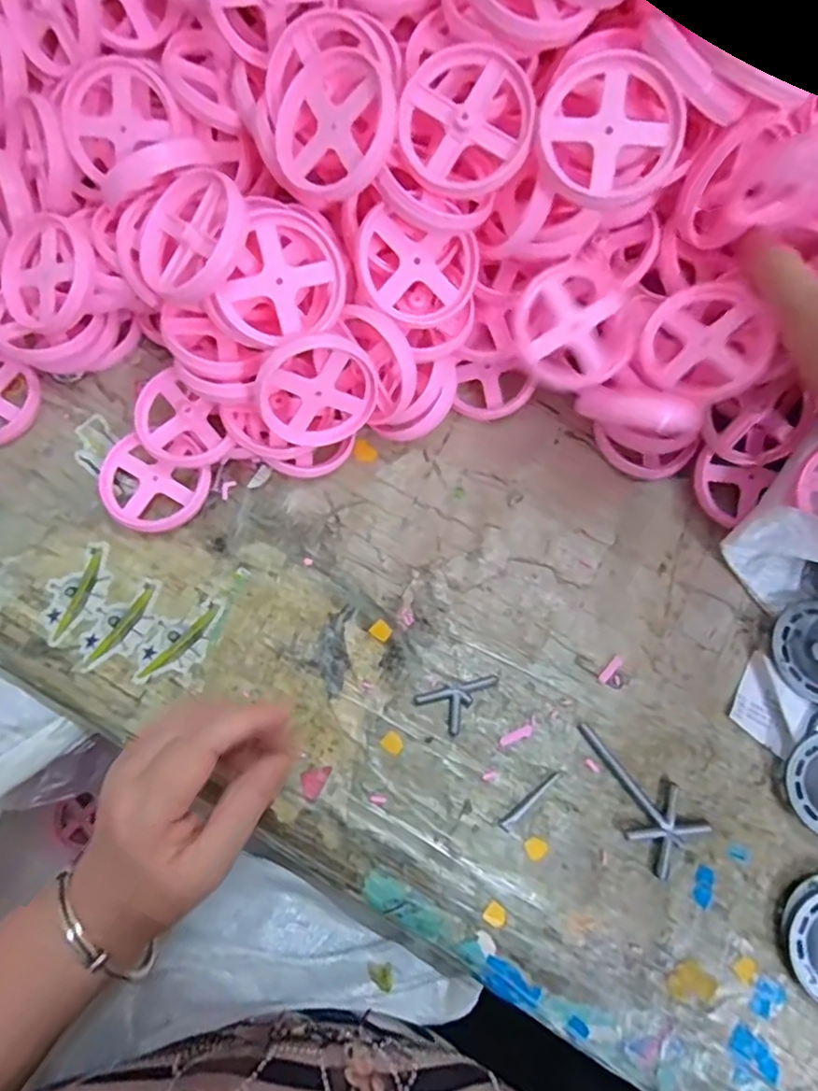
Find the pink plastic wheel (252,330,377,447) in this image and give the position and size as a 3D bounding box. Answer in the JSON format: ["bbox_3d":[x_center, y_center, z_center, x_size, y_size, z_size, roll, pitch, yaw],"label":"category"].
[{"bbox_3d":[-0.049,-0.081,0.326,0.062,0.062,0.008,-20,46,-3],"label":"pink plastic wheel"}]

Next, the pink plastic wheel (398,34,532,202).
[{"bbox_3d":[0.028,-0.202,0.289,0.064,0.011,0.065,1,100,8],"label":"pink plastic wheel"}]

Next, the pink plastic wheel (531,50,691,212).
[{"bbox_3d":[0.093,-0.192,0.278,0.064,0.011,0.062,1,99,10],"label":"pink plastic wheel"}]

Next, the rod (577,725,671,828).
[{"bbox_3d":[0.118,0.127,0.335,0.005,0.004,0.067,-37,79,-7],"label":"rod"}]

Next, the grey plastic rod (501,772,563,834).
[{"bbox_3d":[0.067,0.139,0.331,0.043,0.004,0.006,-39,80,-8],"label":"grey plastic rod"}]

